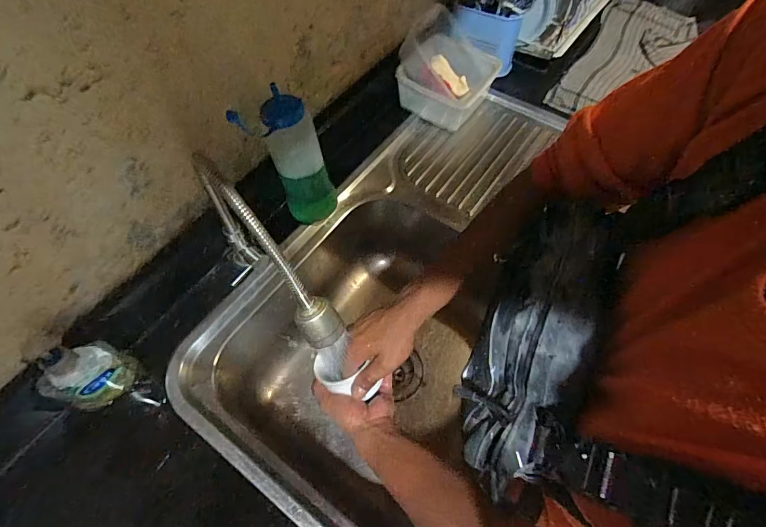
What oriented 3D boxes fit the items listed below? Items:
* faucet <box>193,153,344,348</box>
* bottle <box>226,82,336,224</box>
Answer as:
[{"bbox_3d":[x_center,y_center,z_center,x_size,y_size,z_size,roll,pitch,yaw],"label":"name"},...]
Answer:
[{"bbox_3d":[-0.149,0.000,0.510,0.253,0.219,0.050,39,67,21],"label":"faucet"},{"bbox_3d":[-0.138,-0.160,0.654,0.095,0.221,0.087,16,61,10],"label":"bottle"}]

